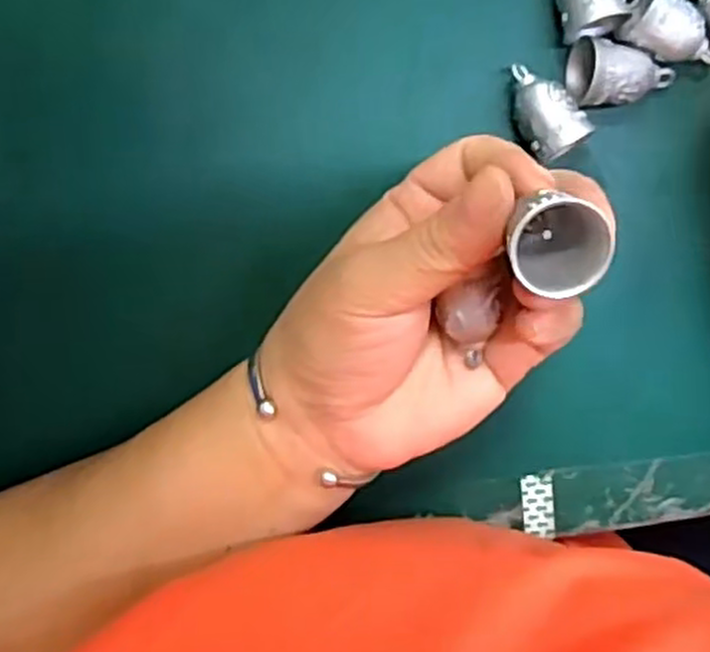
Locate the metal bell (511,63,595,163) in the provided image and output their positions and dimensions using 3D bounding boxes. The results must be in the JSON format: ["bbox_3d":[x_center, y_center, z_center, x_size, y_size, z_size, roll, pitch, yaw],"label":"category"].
[{"bbox_3d":[0.069,-0.081,0.298,0.021,0.021,0.035,-38,97,4],"label":"metal bell"}]

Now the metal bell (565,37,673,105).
[{"bbox_3d":[0.100,-0.096,0.298,0.036,0.025,0.025,-6,98,0],"label":"metal bell"}]

